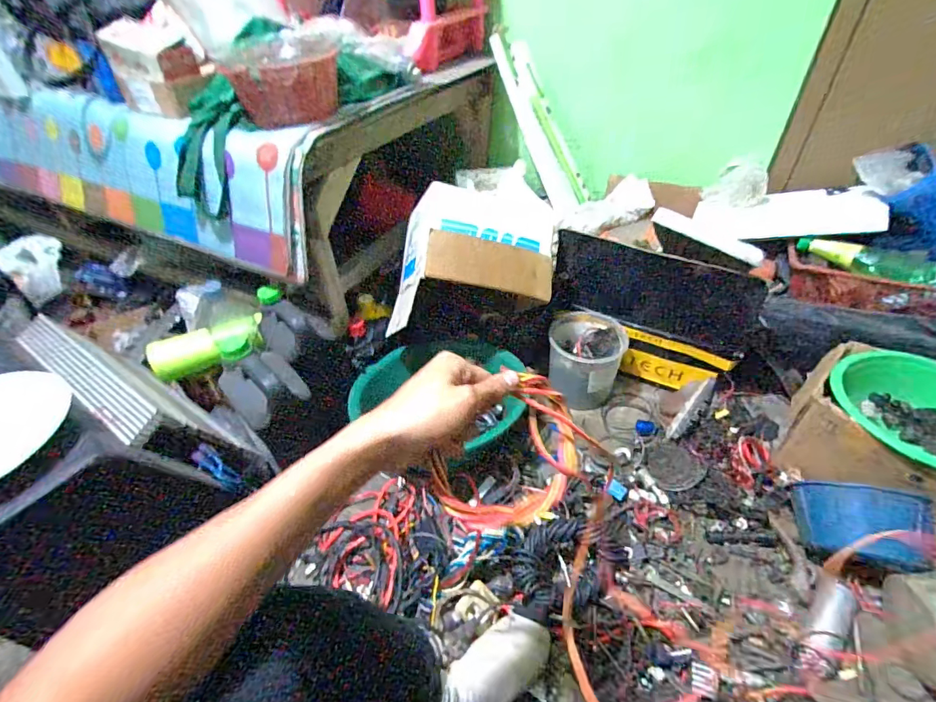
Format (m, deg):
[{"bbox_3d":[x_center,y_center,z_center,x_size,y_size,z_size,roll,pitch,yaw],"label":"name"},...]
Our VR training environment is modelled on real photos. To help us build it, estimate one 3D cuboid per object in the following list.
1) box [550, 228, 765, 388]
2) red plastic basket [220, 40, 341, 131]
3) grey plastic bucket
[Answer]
[{"bbox_3d":[0.405,-0.082,1.027,0.449,0.278,0.045,17,17,7],"label":"box"},{"bbox_3d":[-0.304,-0.449,0.755,0.174,0.090,0.156,-13,43,-10],"label":"red plastic basket"},{"bbox_3d":[0.271,0.024,1.040,0.169,0.158,0.156,6,43,10],"label":"grey plastic bucket"}]

